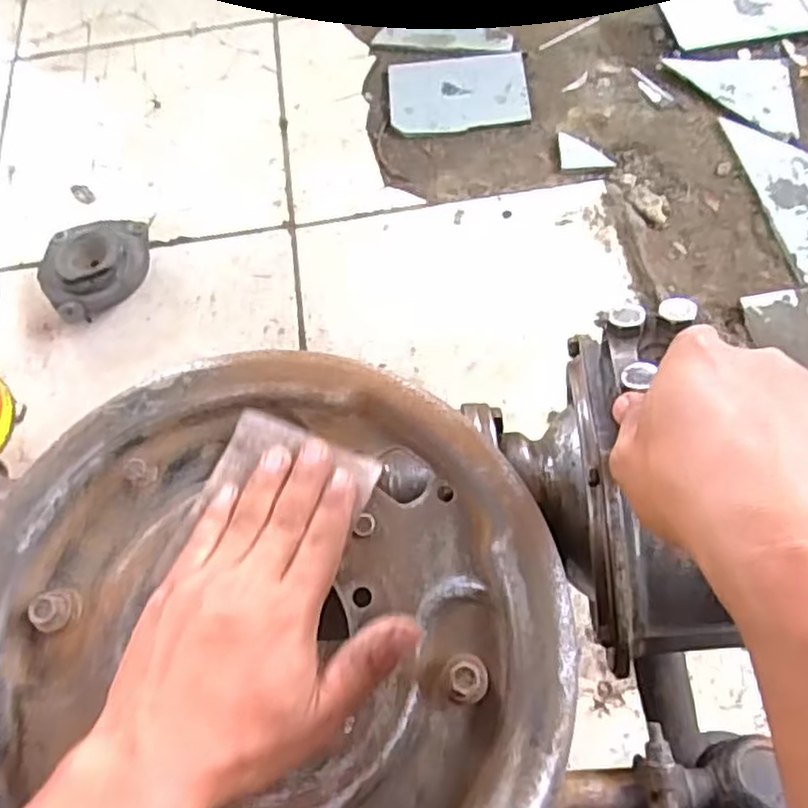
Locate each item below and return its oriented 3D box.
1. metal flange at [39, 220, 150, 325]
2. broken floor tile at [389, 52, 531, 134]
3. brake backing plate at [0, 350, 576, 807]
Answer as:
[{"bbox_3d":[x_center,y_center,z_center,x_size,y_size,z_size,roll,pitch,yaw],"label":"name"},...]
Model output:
[{"bbox_3d":[-0.378,-0.175,0.885,0.142,0.051,0.123,-37,70,-12],"label":"metal flange"},{"bbox_3d":[0.074,-0.423,0.977,0.183,0.014,0.126,-5,69,1],"label":"broken floor tile"},{"bbox_3d":[-0.070,0.112,0.350,0.293,0.030,0.273,-1,69,3],"label":"brake backing plate"}]

